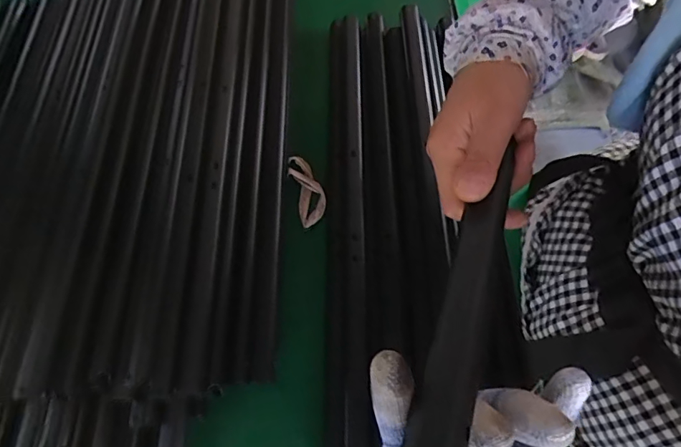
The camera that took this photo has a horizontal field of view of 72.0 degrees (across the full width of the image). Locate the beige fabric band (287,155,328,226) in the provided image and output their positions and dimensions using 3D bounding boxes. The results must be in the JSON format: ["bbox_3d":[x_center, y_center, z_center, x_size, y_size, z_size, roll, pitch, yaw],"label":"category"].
[{"bbox_3d":[-0.037,-0.039,0.516,0.031,0.008,0.087,-16,65,-5],"label":"beige fabric band"}]

